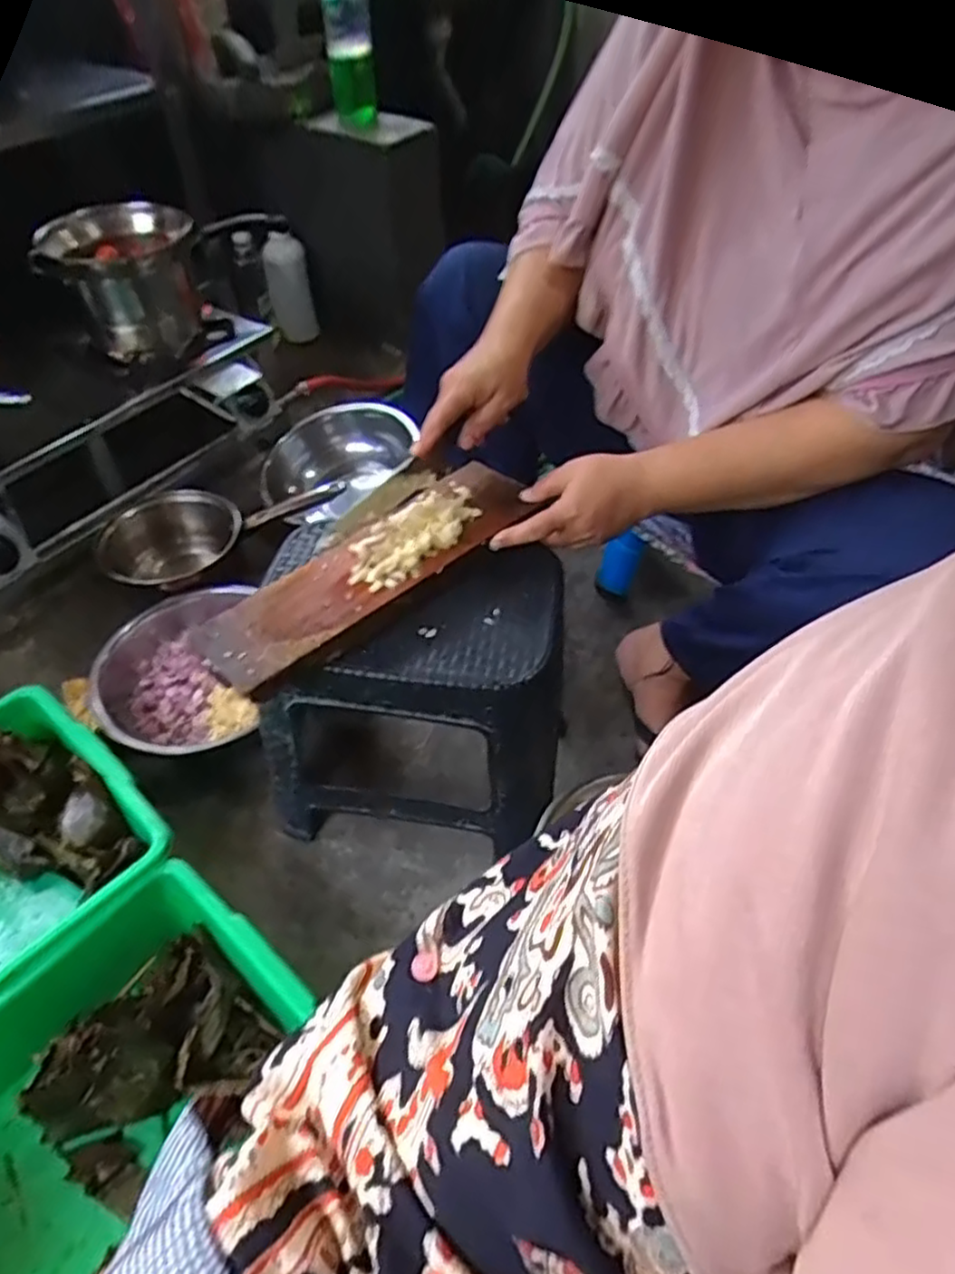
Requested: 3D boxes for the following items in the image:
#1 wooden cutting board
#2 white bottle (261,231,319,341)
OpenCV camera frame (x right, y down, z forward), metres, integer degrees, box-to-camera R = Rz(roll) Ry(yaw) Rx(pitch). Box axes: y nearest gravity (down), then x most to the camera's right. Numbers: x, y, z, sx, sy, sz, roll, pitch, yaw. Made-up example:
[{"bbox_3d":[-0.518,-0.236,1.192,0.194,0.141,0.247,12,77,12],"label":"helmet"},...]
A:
[{"bbox_3d":[-0.091,-0.065,0.660,0.334,0.040,0.113,-35,58,-27],"label":"wooden cutting board"},{"bbox_3d":[-0.403,-0.749,1.545,0.086,0.233,0.085,-14,51,-12],"label":"white bottle"}]

